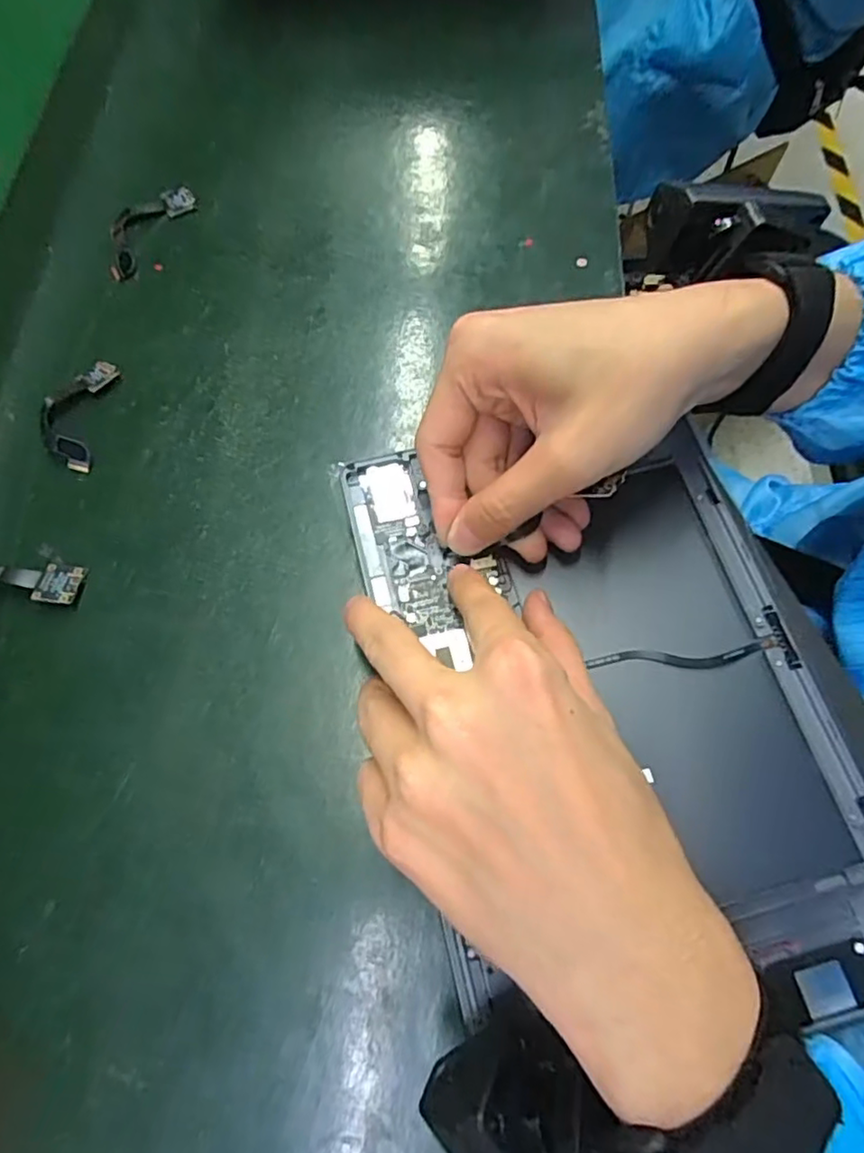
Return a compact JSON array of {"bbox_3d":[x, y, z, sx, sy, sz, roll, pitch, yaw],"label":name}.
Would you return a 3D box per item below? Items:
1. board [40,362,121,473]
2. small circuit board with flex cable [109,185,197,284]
[{"bbox_3d":[-0.195,-0.090,0.332,0.035,0.011,0.068,5,68,2],"label":"board"},{"bbox_3d":[-0.182,-0.219,0.388,0.030,0.007,0.082,22,69,9],"label":"small circuit board with flex cable"}]

